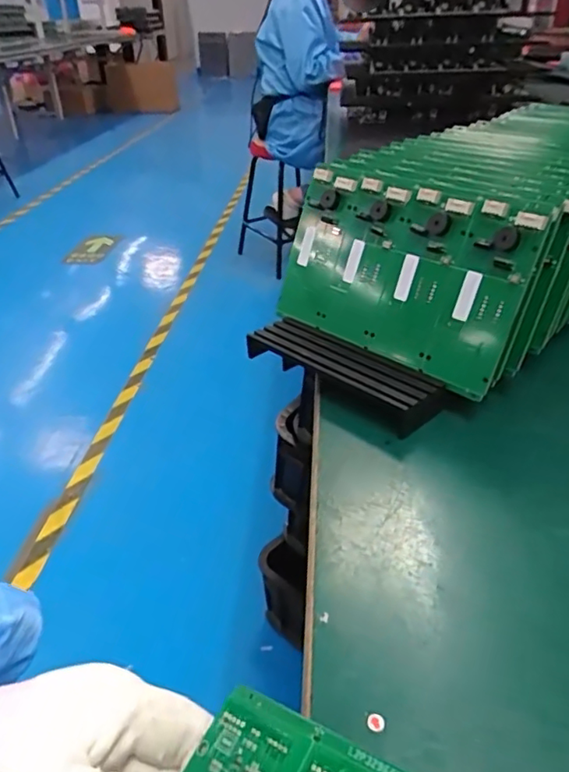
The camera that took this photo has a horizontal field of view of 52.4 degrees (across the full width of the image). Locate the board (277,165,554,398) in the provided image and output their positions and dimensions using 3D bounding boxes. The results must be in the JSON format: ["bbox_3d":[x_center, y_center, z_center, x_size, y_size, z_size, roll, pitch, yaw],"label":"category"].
[{"bbox_3d":[0.071,-0.078,0.395,0.013,0.111,0.183,-8,28,-45],"label":"board"}]

